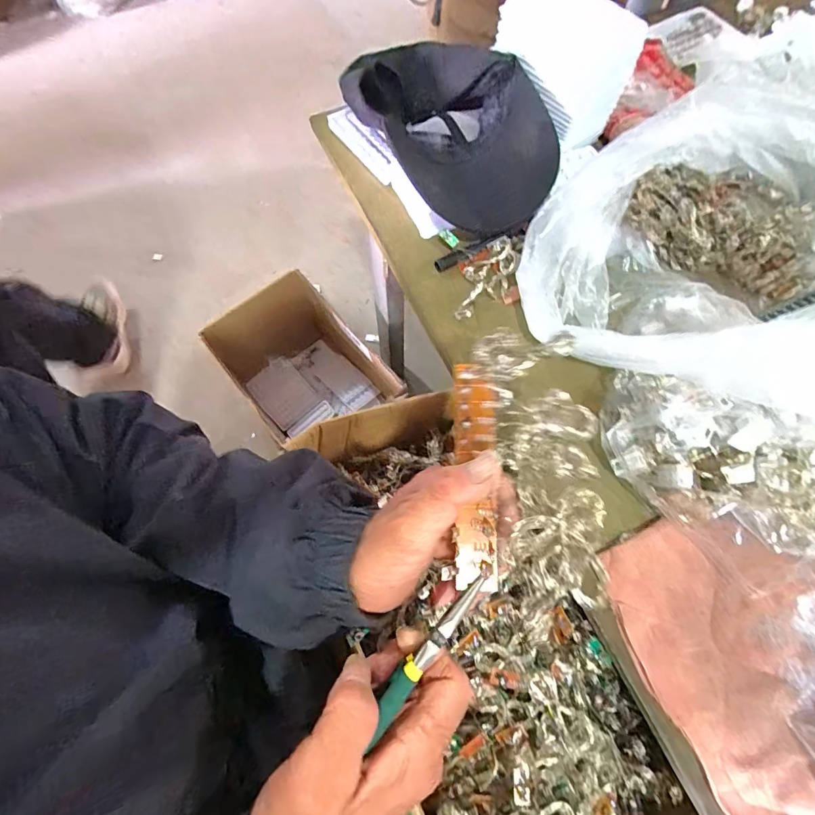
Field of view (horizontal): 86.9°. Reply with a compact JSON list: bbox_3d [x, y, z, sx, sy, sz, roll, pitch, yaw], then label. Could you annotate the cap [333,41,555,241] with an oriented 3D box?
[{"bbox_3d":[0.046,-0.311,0.487,0.161,0.080,0.272,-42,73,-15],"label":"cap"}]

